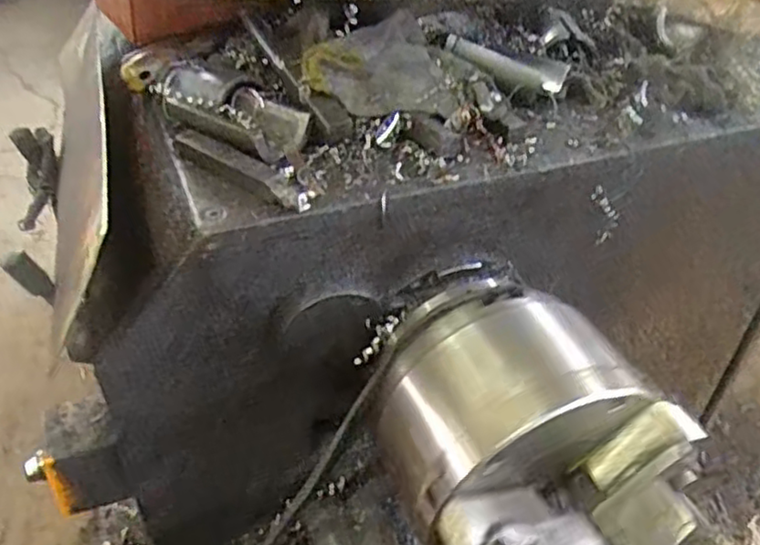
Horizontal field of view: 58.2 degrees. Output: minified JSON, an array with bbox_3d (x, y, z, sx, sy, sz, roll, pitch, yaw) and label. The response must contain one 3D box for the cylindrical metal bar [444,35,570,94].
[{"bbox_3d":[0.118,-0.195,0.638,0.117,0.023,0.026,15,39,-7],"label":"cylindrical metal bar"}]

